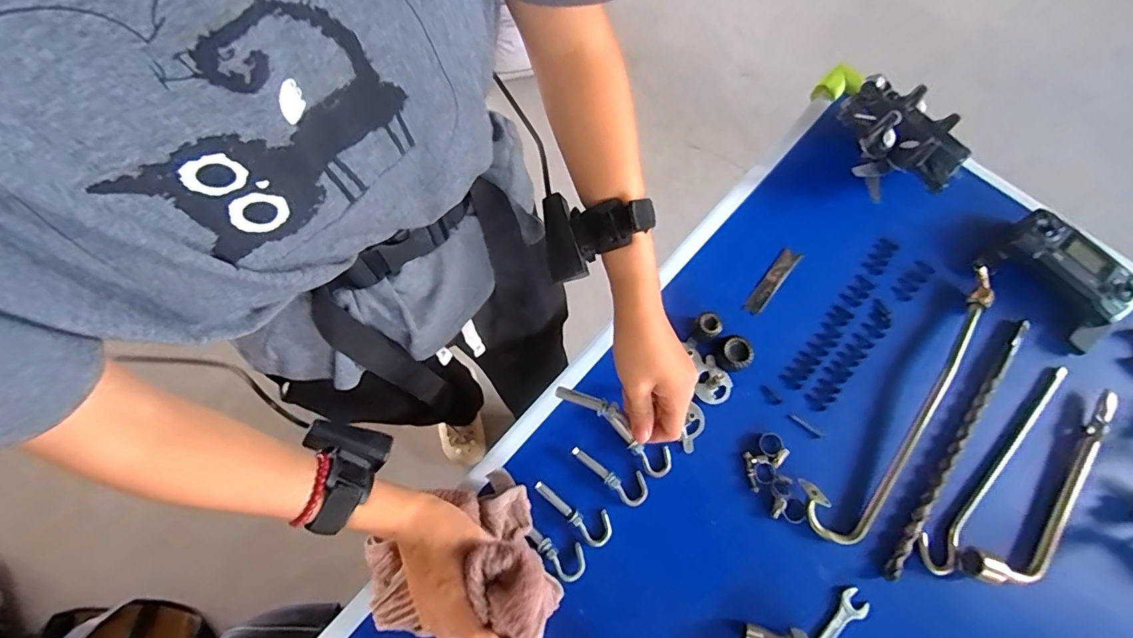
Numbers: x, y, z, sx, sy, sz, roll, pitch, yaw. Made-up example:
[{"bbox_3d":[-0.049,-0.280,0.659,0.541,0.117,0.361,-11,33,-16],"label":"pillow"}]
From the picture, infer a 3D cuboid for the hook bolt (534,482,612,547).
[{"bbox_3d":[0.010,0.188,0.512,0.086,0.009,0.032,42,75,13],"label":"hook bolt"}]

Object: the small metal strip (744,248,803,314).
[{"bbox_3d":[0.246,-0.044,0.610,0.022,0.007,0.099,37,74,11],"label":"small metal strip"}]

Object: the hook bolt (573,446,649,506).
[{"bbox_3d":[0.047,0.154,0.521,0.084,0.008,0.031,41,74,12],"label":"hook bolt"}]

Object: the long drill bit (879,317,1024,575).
[{"bbox_3d":[0.419,0.132,0.541,0.016,0.017,0.325,38,74,11],"label":"long drill bit"}]

